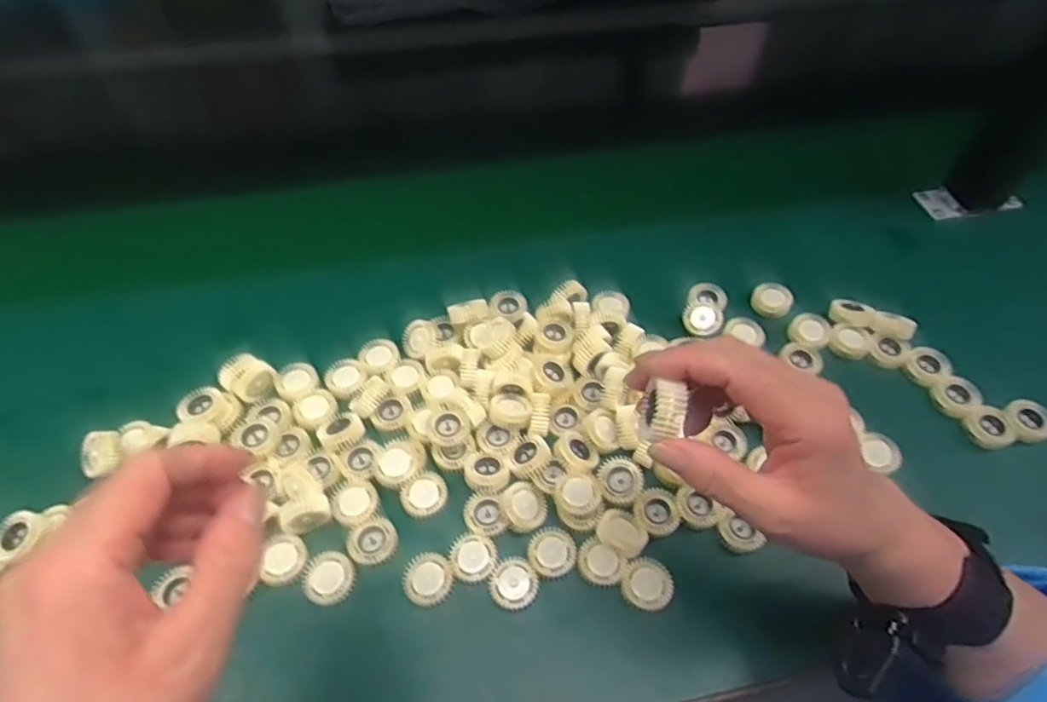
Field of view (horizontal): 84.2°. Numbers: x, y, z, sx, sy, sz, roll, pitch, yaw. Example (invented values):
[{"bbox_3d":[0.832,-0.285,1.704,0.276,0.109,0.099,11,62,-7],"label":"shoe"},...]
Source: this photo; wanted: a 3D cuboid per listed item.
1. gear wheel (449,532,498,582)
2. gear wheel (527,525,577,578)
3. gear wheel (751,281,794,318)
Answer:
[{"bbox_3d":[-0.032,0.133,0.375,0.030,0.006,0.030,0,54,-1],"label":"gear wheel"},{"bbox_3d":[0.019,0.132,0.381,0.031,0.009,0.033,0,54,-1],"label":"gear wheel"},{"bbox_3d":[0.217,-0.045,0.504,0.031,0.013,0.031,0,54,-1],"label":"gear wheel"}]

